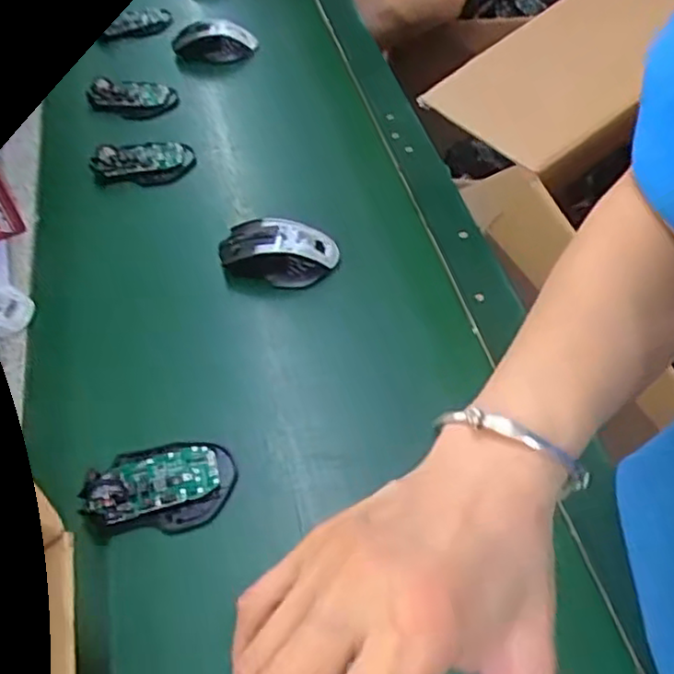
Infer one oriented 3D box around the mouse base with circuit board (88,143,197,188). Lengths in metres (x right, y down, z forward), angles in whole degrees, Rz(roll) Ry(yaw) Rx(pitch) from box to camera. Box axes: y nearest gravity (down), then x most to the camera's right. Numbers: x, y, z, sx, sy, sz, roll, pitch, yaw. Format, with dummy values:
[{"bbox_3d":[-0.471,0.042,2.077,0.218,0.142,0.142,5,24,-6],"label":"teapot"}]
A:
[{"bbox_3d":[-0.229,-0.209,0.805,0.113,0.023,0.068,-1,50,1],"label":"mouse base with circuit board"}]

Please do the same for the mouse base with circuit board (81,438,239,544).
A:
[{"bbox_3d":[-0.139,0.117,0.540,0.112,0.023,0.075,-10,51,-6],"label":"mouse base with circuit board"}]

